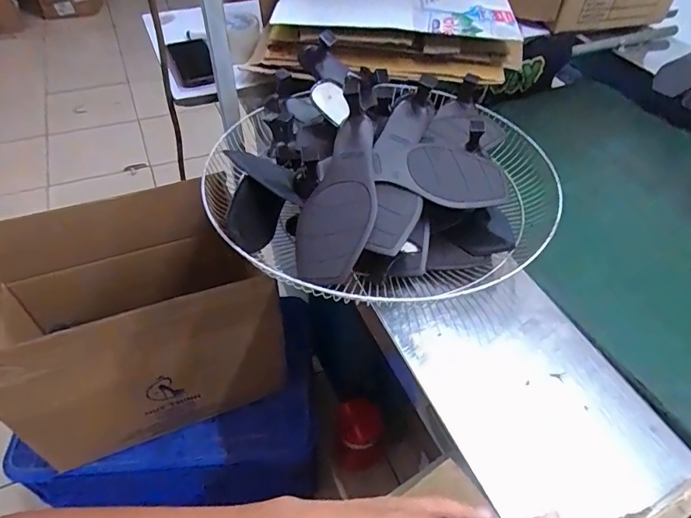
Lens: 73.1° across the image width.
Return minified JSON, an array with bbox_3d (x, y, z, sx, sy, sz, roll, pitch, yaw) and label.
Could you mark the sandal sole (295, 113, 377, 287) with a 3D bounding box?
[{"bbox_3d":[-0.003,-0.076,0.522,0.082,0.047,0.228,11,70,7],"label":"sandal sole"}]

